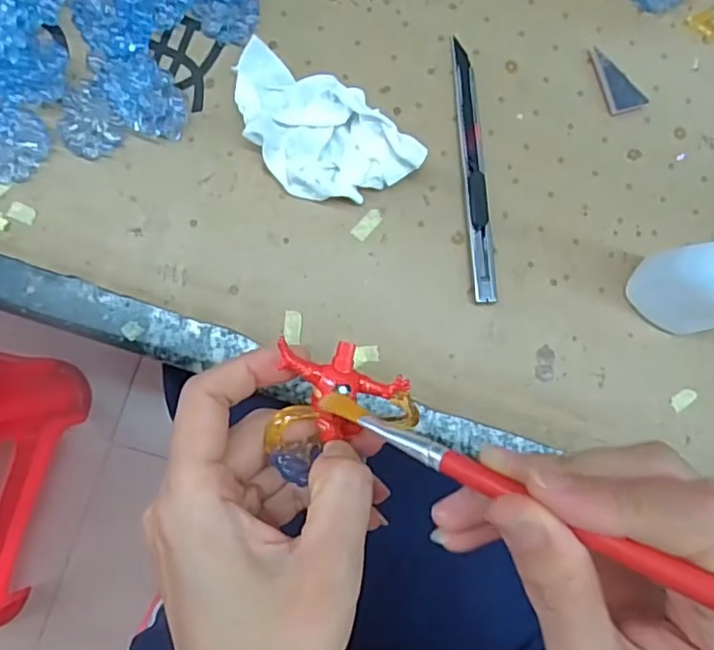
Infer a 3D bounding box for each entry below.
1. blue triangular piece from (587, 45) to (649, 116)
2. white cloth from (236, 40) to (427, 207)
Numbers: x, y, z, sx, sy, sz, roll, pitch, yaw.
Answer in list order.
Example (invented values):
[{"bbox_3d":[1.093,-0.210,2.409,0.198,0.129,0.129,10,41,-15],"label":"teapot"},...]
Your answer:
[{"bbox_3d":[0.140,-0.133,0.333,0.021,0.006,0.038,-21,88,-10],"label":"blue triangular piece"},{"bbox_3d":[-0.022,-0.093,0.294,0.095,0.026,0.052,43,80,-3],"label":"white cloth"}]

